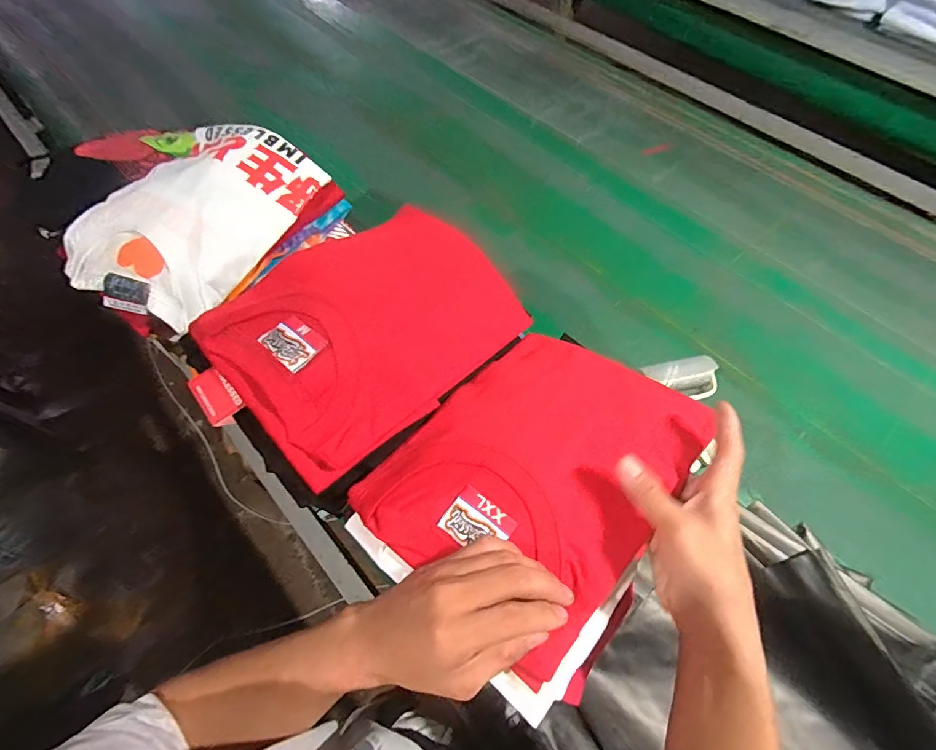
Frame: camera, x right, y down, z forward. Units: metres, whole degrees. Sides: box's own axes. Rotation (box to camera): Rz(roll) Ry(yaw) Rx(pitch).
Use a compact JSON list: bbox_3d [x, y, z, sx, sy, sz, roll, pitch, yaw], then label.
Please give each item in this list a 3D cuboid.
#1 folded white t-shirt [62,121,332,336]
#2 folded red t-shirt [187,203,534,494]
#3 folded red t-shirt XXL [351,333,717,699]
[{"bbox_3d":[-0.343,-0.200,0.549,0.201,0.073,0.286,27,65,14],"label":"folded white t-shirt"},{"bbox_3d":[-0.112,-0.035,0.413,0.260,0.055,0.212,-35,76,-25],"label":"folded red t-shirt"},{"bbox_3d":[0.063,0.073,0.379,0.204,0.051,0.266,33,60,28],"label":"folded red t-shirt XXL"}]

